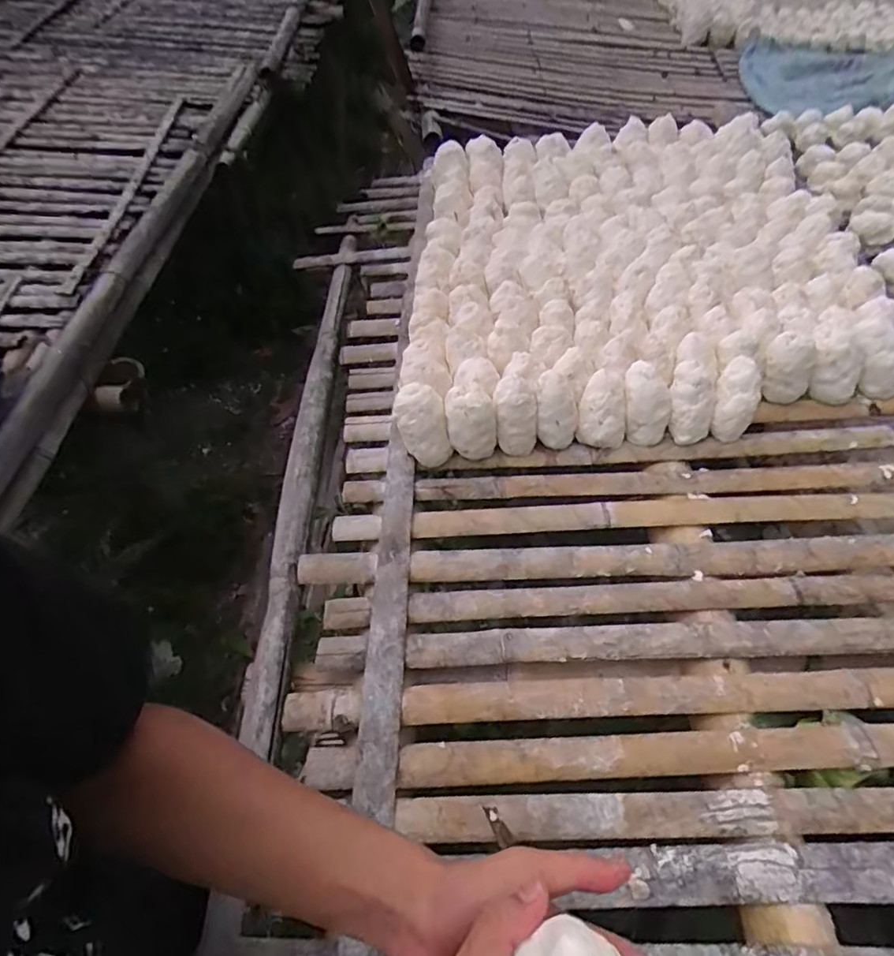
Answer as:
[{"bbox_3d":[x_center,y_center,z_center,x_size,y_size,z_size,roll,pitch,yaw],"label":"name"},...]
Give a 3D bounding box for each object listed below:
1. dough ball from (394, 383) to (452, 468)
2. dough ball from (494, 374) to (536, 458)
[{"bbox_3d":[-0.038,-0.079,0.842,0.074,0.115,0.075,0,53,1],"label":"dough ball"},{"bbox_3d":[0.107,-0.094,0.839,0.063,0.125,0.045,-7,20,1],"label":"dough ball"}]

